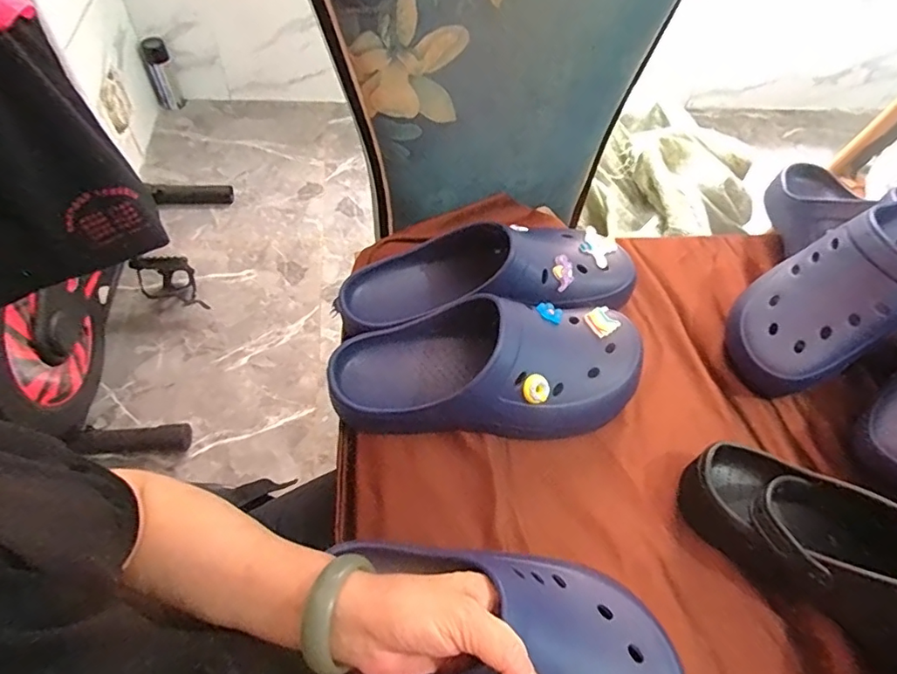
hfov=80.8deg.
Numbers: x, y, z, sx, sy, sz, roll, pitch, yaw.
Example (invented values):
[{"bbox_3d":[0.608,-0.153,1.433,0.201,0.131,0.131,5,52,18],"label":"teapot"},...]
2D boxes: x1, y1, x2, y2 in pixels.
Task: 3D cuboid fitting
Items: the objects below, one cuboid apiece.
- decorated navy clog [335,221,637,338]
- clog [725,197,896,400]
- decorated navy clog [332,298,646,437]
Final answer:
[{"bbox_3d":[0.043,-0.065,0.526,0.300,0.081,0.104,-6,57,-9],"label":"decorated navy clog"},{"bbox_3d":[0.410,-0.066,0.512,0.303,0.088,0.117,-35,63,1],"label":"clog"},{"bbox_3d":[0.039,0.019,0.474,0.283,0.086,0.119,3,56,-3],"label":"decorated navy clog"}]

